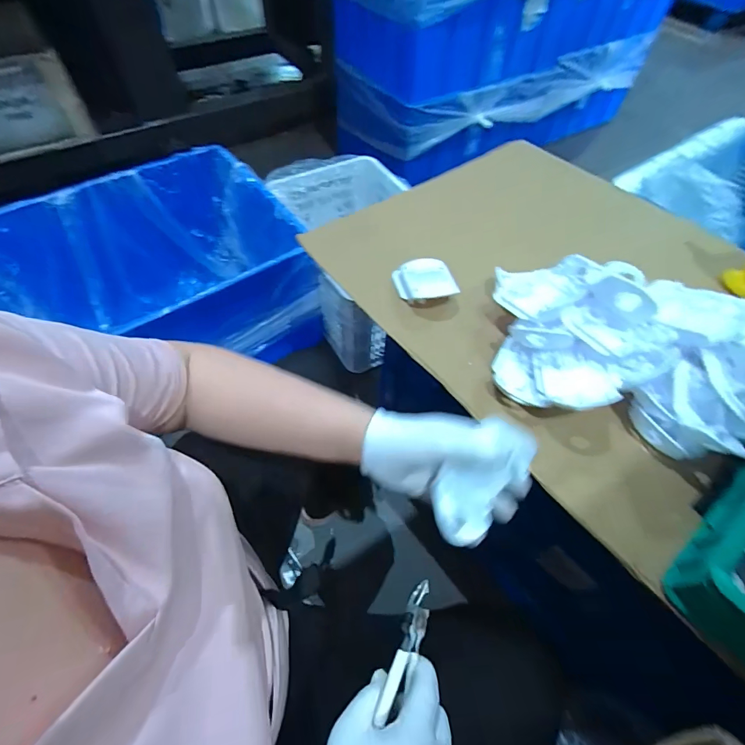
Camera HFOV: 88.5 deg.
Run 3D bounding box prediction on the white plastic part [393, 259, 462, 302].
[{"bbox_3d":[0.081,-0.138,0.599,0.085,0.043,0.088,-4,57,-4],"label":"white plastic part"}]

